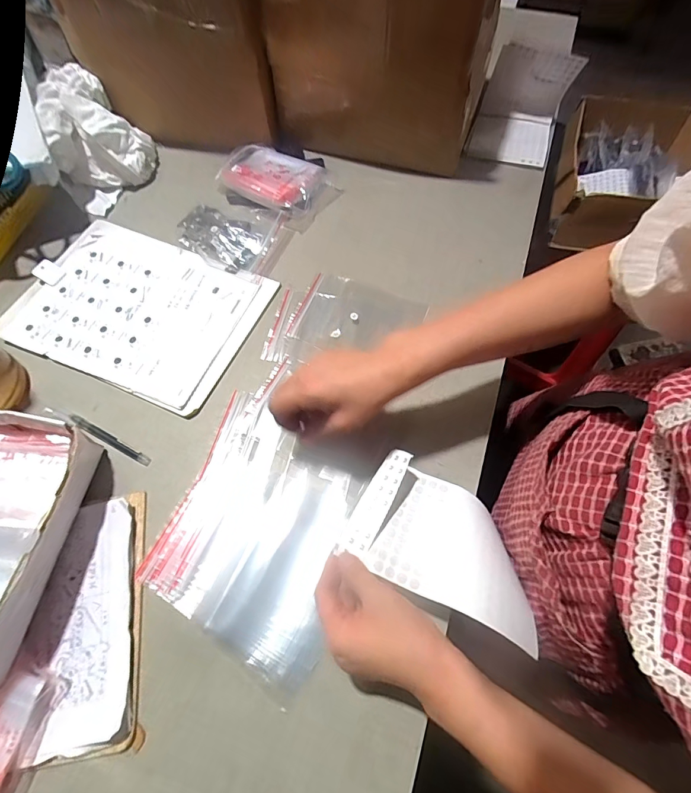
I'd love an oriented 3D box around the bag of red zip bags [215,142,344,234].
[{"bbox_3d":[-0.112,-0.344,0.643,0.186,0.036,0.126,38,71,18],"label":"bag of red zip bags"}]

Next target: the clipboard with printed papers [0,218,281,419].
[{"bbox_3d":[-0.288,-0.126,0.553,0.325,0.007,0.228,21,66,11],"label":"clipboard with printed papers"}]

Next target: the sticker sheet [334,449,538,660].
[{"bbox_3d":[0.099,0.139,0.394,0.182,0.036,0.115,23,67,12],"label":"sticker sheet"}]

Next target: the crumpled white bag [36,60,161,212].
[{"bbox_3d":[-0.398,-0.416,0.644,0.152,0.099,0.199,-27,66,-11],"label":"crumpled white bag"}]

